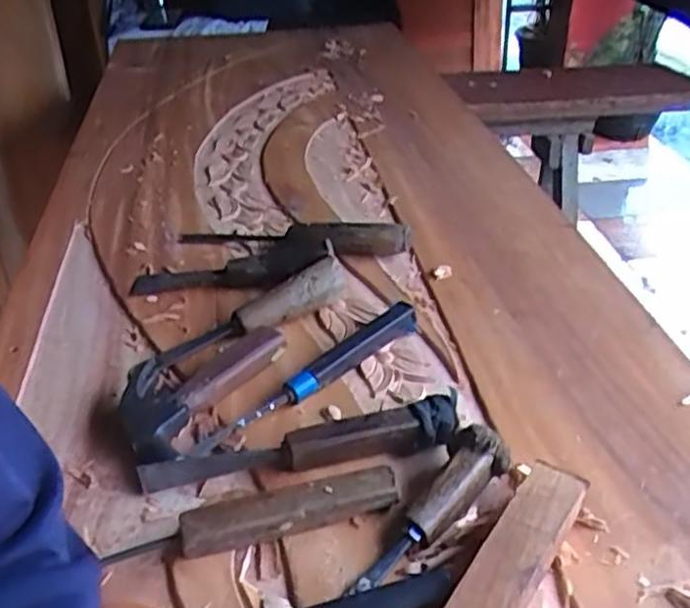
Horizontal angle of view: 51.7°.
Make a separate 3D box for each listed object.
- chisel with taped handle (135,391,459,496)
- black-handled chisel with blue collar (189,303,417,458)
[{"bbox_3d":[-0.028,0.102,0.497,0.222,0.033,0.024,-8,35,-9],"label":"chisel with taped handle"},{"bbox_3d":[-0.023,0.058,0.570,0.224,0.026,0.022,-29,43,-34],"label":"black-handled chisel with blue collar"}]

